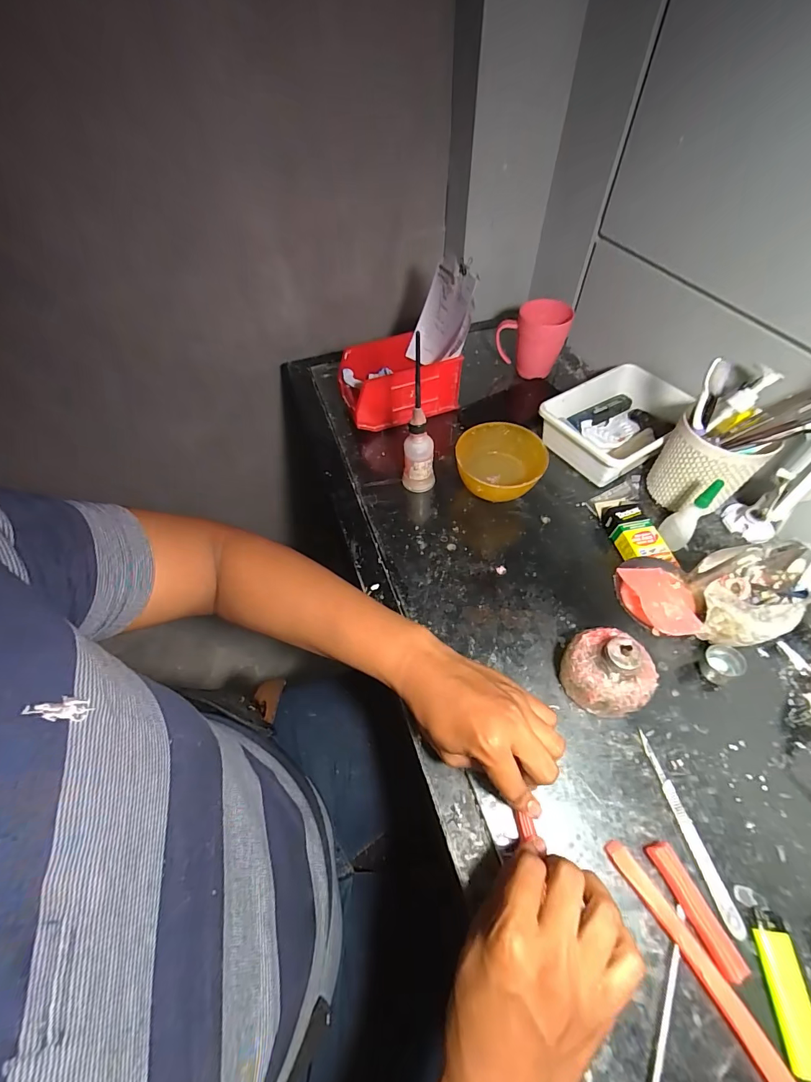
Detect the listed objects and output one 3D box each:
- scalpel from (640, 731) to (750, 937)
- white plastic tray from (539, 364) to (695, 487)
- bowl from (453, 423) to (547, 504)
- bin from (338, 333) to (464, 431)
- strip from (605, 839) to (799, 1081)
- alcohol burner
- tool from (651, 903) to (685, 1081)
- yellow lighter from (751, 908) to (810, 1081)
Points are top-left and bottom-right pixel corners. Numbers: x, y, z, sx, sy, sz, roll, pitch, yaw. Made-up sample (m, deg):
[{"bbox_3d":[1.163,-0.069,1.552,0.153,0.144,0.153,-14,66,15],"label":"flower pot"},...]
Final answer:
[{"bbox_3d":[0.230,0.232,0.331,0.012,0.004,0.137,-10,55,-4],"label":"scalpel"},{"bbox_3d":[0.294,-0.162,0.570,0.181,0.063,0.149,-30,59,-17],"label":"white plastic tray"},{"bbox_3d":[0.118,-0.093,0.522,0.106,0.072,0.108,-1,55,2],"label":"bowl"},{"bbox_3d":[-0.010,-0.243,0.622,0.170,0.093,0.093,-18,56,-9],"label":"bin"},{"bbox_3d":[0.205,0.294,0.282,0.018,0.011,0.153,-27,58,-15],"label":"strip"},{"bbox_3d":[0.183,0.119,0.368,0.066,0.077,0.072,-1,55,2],"label":"alcohol burner"},{"bbox_3d":[0.170,0.325,0.265,0.007,0.004,0.144,24,60,18],"label":"tool"},{"bbox_3d":[0.255,0.302,0.271,0.024,0.009,0.080,1,55,3],"label":"yellow lighter"}]

